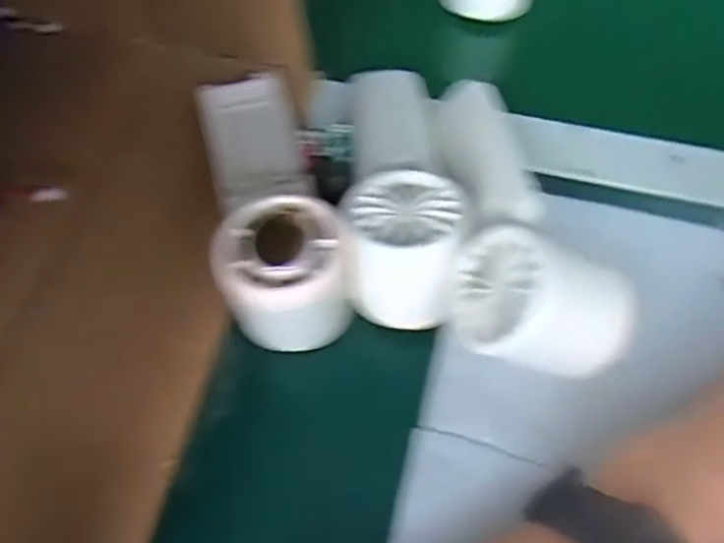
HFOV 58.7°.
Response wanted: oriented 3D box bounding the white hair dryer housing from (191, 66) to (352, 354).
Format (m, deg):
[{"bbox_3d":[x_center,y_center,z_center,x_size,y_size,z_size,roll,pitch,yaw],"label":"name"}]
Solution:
[{"bbox_3d":[-0.048,-0.042,0.323,0.061,0.049,0.169,-15,61,-8],"label":"white hair dryer housing"}]

